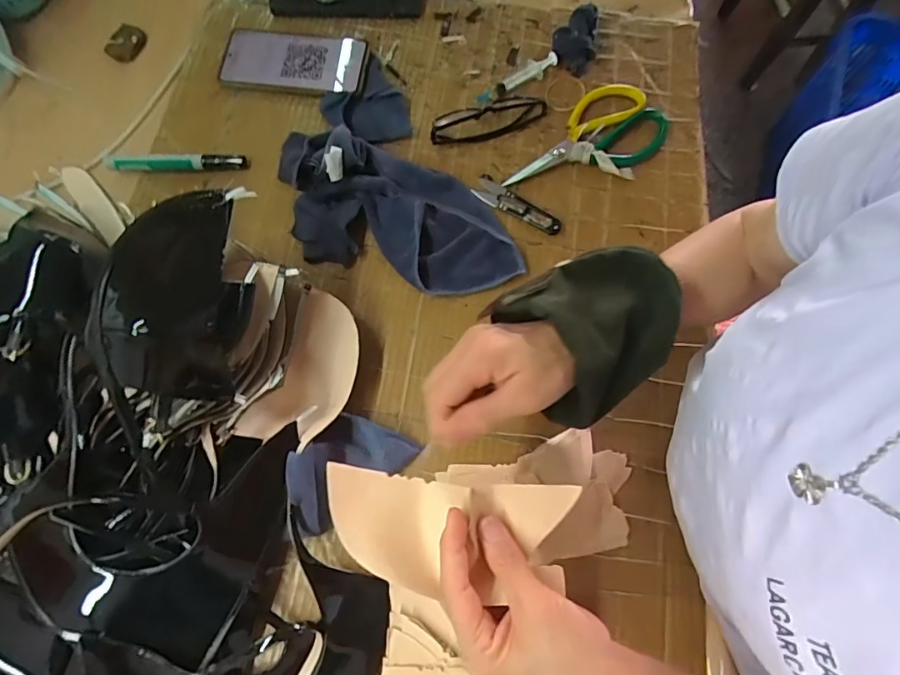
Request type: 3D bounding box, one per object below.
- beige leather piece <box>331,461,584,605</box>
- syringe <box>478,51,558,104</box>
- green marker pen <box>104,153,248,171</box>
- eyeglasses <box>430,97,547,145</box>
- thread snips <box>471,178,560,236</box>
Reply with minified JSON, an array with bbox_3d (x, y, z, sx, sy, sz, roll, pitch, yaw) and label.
[{"bbox_3d":[-0.001,0.122,0.303,0.152,0.012,0.073,1,73,1],"label":"beige leather piece"},{"bbox_3d":[0.074,-0.294,0.547,0.108,0.015,0.020,-35,77,-11],"label":"syringe"},{"bbox_3d":[-0.289,-0.186,0.511,0.136,0.020,0.017,-3,73,-2],"label":"green marker pen"},{"bbox_3d":[0.041,-0.242,0.527,0.129,0.026,0.038,-15,74,-5],"label":"eyeglasses"},{"bbox_3d":[0.071,-0.138,0.508,0.099,0.005,0.023,31,75,8],"label":"thread snips"}]

